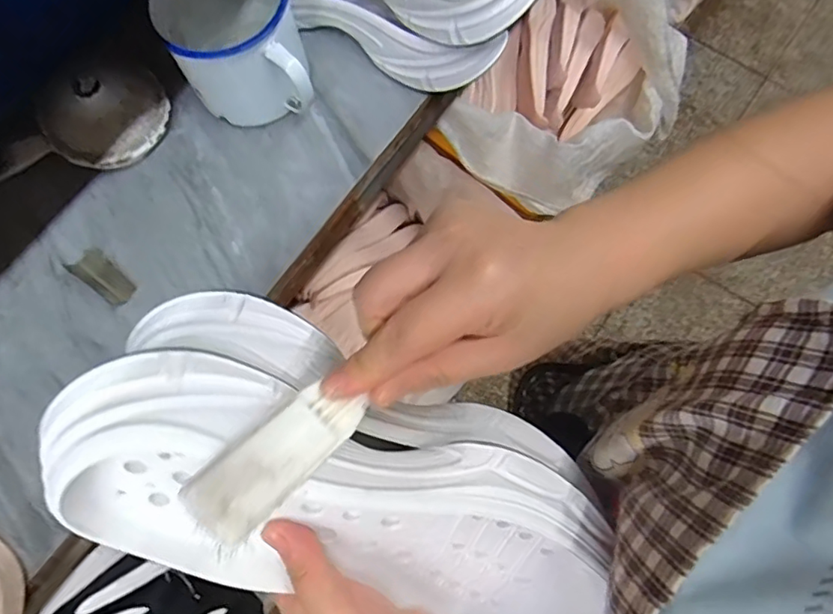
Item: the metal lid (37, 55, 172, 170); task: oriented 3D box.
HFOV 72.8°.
[{"bbox_3d":[-0.261,-0.167,0.469,0.096,0.053,0.099,-1,74,2],"label":"metal lid"}]

